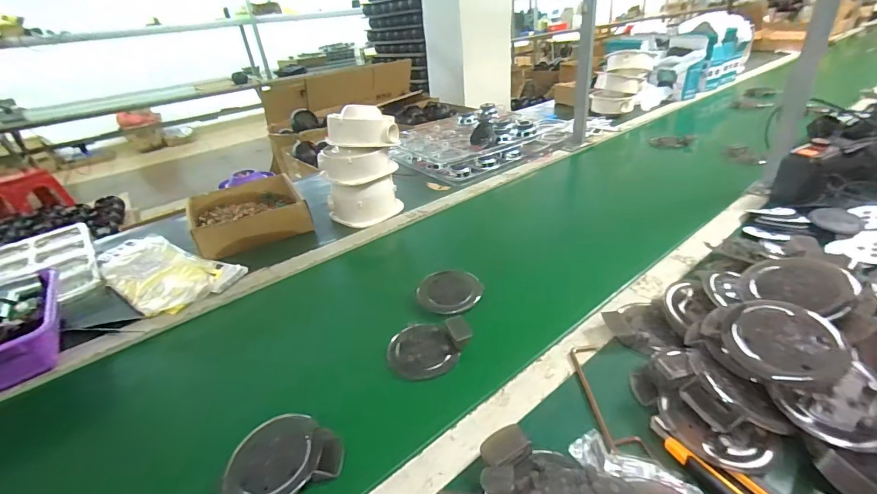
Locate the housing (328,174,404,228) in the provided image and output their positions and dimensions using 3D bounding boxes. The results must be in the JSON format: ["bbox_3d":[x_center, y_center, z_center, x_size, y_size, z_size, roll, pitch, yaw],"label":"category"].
[{"bbox_3d":[-0.154,-0.106,0.810,0.122,0.078,0.105,-29,38,-33],"label":"housing"}]

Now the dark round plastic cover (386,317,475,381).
[{"bbox_3d":[-0.011,0.120,0.481,0.103,0.026,0.074,-15,32,-15],"label":"dark round plastic cover"}]

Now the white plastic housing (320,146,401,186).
[{"bbox_3d":[-0.164,-0.169,0.770,0.118,0.055,0.112,19,39,35],"label":"white plastic housing"}]

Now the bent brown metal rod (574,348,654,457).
[{"bbox_3d":[0.168,0.149,0.396,0.033,0.006,0.136,-5,31,2],"label":"bent brown metal rod"}]

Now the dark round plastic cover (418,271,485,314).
[{"bbox_3d":[0.018,0.064,0.563,0.091,0.015,0.079,-9,42,-13],"label":"dark round plastic cover"}]

